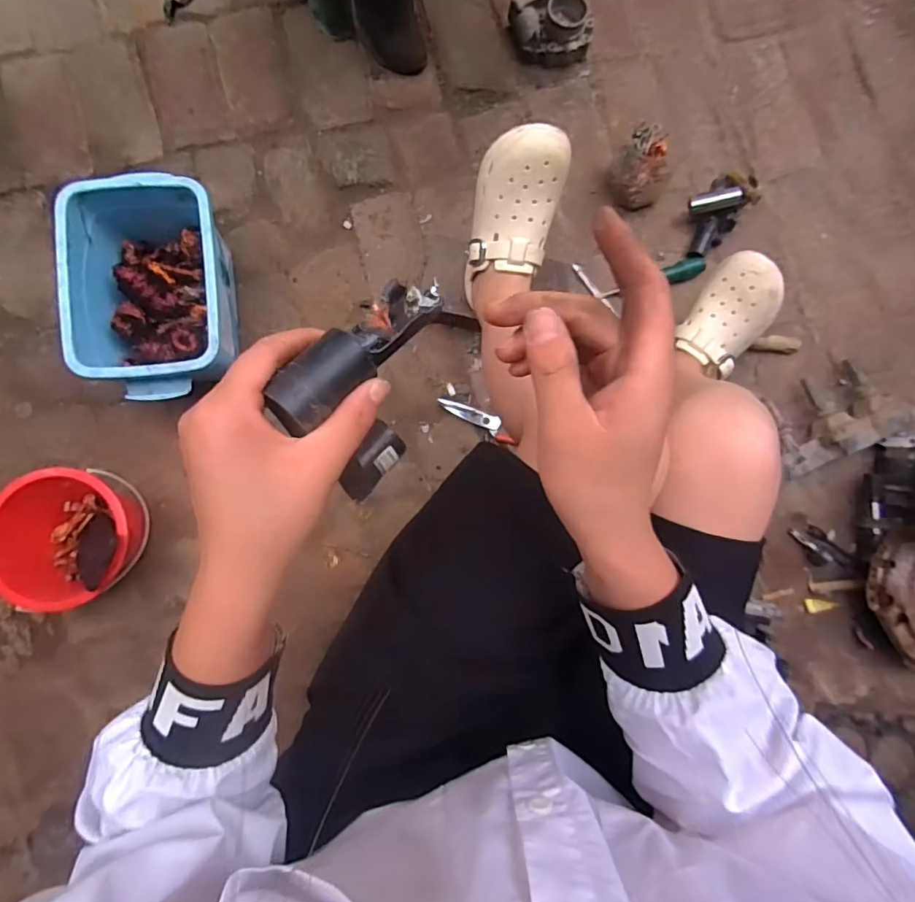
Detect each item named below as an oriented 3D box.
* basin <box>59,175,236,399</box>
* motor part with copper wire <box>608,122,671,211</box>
[{"bbox_3d":[-0.428,-0.233,0.756,0.192,0.164,0.282,-3,86,-2],"label":"basin"},{"bbox_3d":[0.293,-0.448,0.820,0.089,0.098,0.080,25,86,1],"label":"motor part with copper wire"}]

